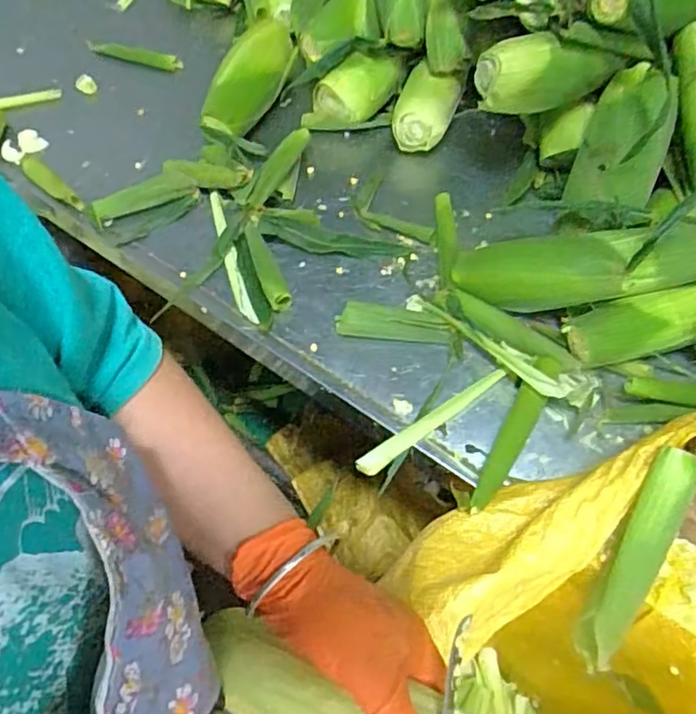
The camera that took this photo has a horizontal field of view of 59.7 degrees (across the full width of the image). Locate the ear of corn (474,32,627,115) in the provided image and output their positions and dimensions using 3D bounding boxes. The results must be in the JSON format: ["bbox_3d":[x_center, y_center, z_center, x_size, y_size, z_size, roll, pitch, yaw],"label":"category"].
[{"bbox_3d":[0.208,-0.296,0.634,0.140,0.061,0.059,-4,61,-1],"label":"ear of corn"}]

